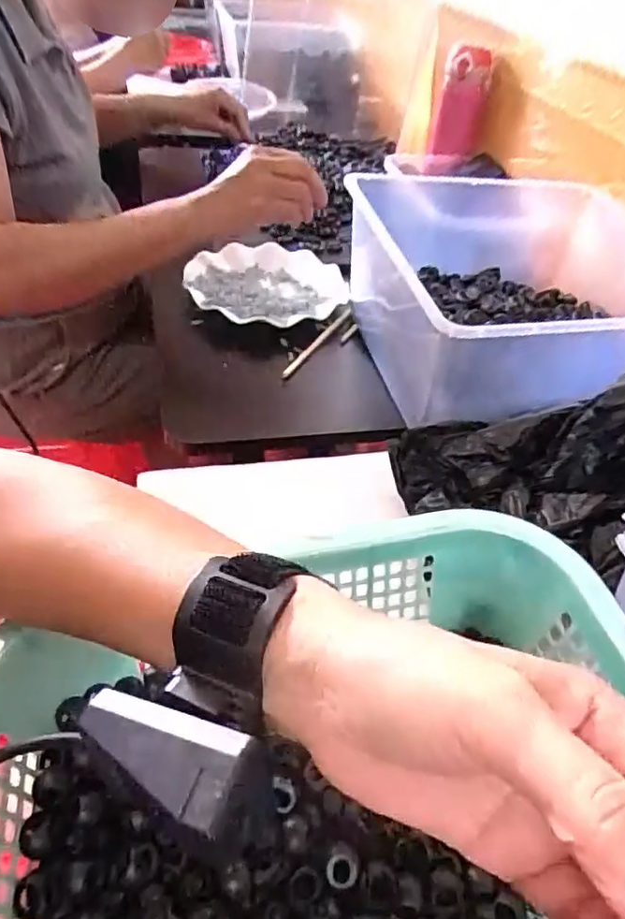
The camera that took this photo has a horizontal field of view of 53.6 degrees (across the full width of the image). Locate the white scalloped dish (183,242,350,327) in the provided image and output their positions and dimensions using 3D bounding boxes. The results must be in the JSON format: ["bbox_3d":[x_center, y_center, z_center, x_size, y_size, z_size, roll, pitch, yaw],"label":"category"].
[{"bbox_3d":[-0.052,-0.198,0.724,0.189,0.037,0.164,-21,49,-27],"label":"white scalloped dish"}]

